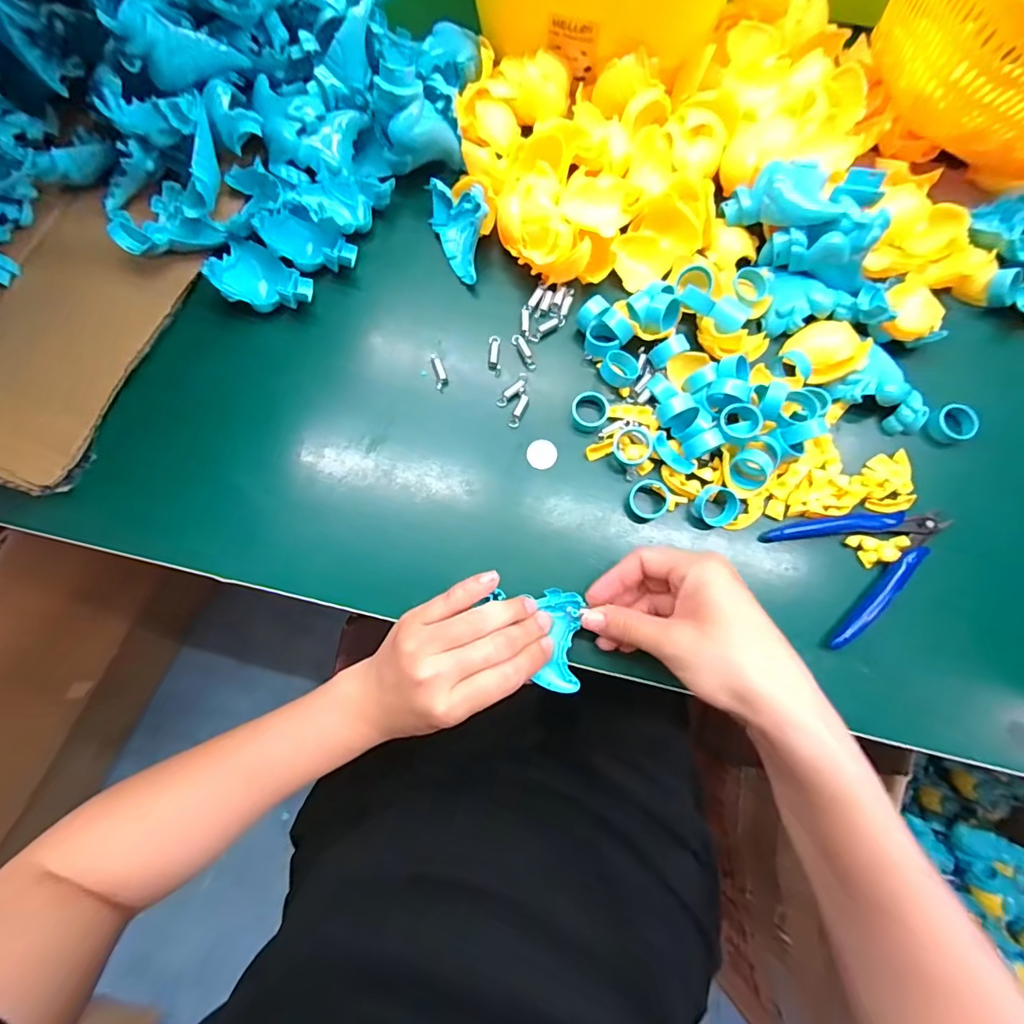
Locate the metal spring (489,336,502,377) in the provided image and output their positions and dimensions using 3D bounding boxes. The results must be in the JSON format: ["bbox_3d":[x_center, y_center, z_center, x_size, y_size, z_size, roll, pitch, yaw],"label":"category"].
[{"bbox_3d":[-0.012,-0.113,0.346,0.009,0.007,0.029,-1,90,0],"label":"metal spring"}]

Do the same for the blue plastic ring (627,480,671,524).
[{"bbox_3d":[0.091,-0.007,0.321,0.026,0.012,0.029,42,80,9],"label":"blue plastic ring"}]

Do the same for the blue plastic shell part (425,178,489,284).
[{"bbox_3d":[-0.036,-0.208,0.344,0.033,0.043,0.071,-25,78,-6],"label":"blue plastic shell part"}]

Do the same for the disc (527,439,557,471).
[{"bbox_3d":[0.021,-0.040,0.332,0.020,0.004,0.020,0,77,0],"label":"disc"}]

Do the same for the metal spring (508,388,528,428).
[{"bbox_3d":[0.005,-0.073,0.336,0.008,0.005,0.029,19,78,4],"label":"metal spring"}]

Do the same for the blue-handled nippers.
[{"bbox_3d":[0.230,0.027,0.311,0.102,0.015,0.078,-26,78,-6],"label":"blue-handled nippers"}]

